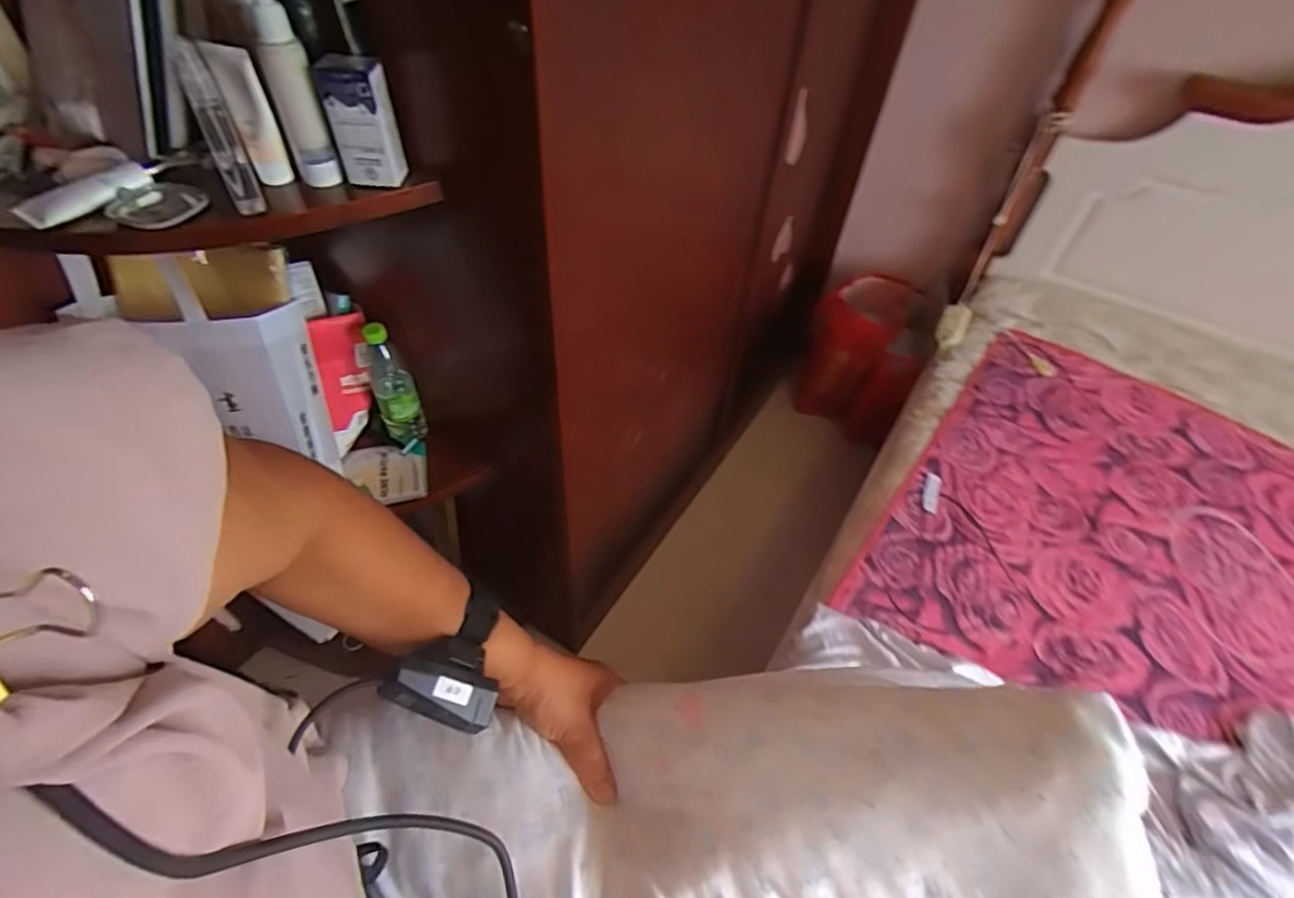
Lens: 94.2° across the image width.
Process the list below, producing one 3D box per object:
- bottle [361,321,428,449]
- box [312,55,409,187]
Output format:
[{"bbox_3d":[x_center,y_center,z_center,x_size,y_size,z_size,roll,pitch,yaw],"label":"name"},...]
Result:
[{"bbox_3d":[-0.405,-0.101,0.959,0.066,0.218,0.071,-19,51,-19],"label":"bottle"},{"bbox_3d":[-0.280,-0.320,0.594,0.060,0.113,0.029,-7,48,-9],"label":"box"}]

